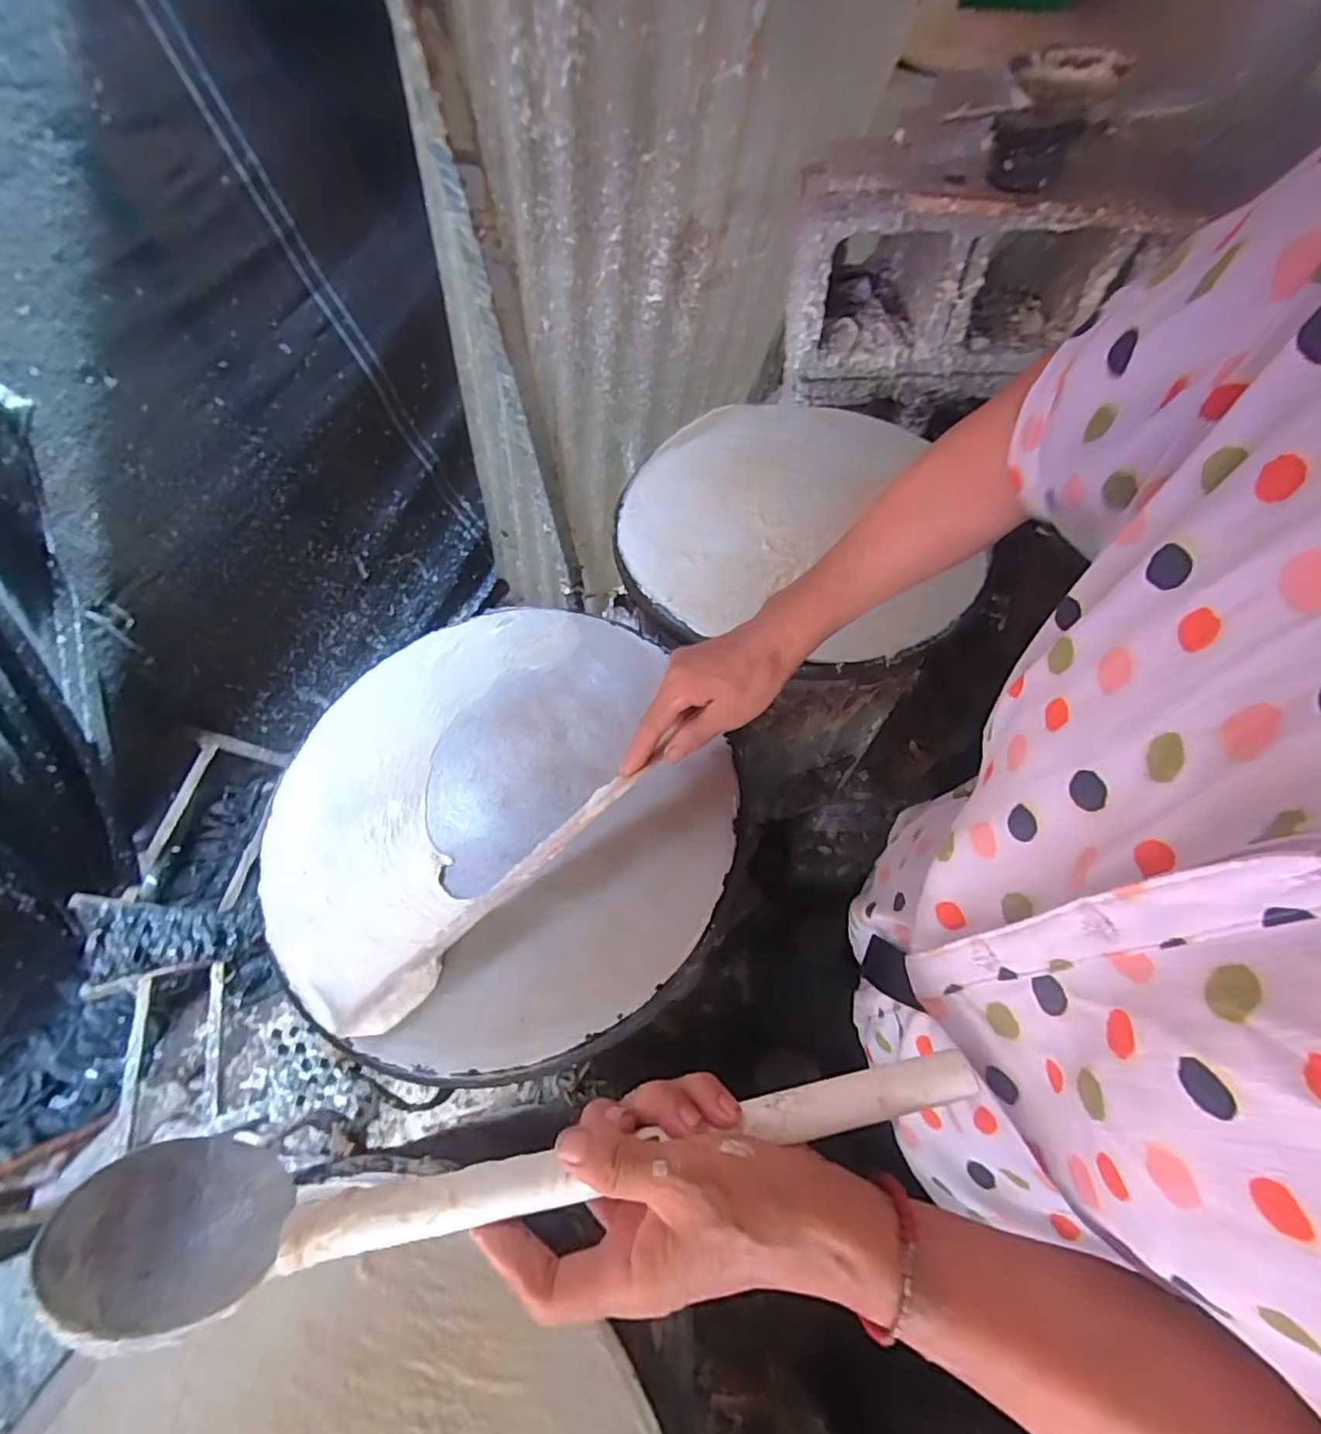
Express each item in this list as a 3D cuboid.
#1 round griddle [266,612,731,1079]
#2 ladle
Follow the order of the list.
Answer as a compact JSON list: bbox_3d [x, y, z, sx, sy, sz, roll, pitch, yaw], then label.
[{"bbox_3d":[-0.133,0.073,0.467,0.352,0.024,0.375,-1,61,2],"label":"round griddle"},{"bbox_3d":[-0.053,0.198,0.260,0.392,0.049,0.064,-9,61,-2],"label":"ladle"}]

